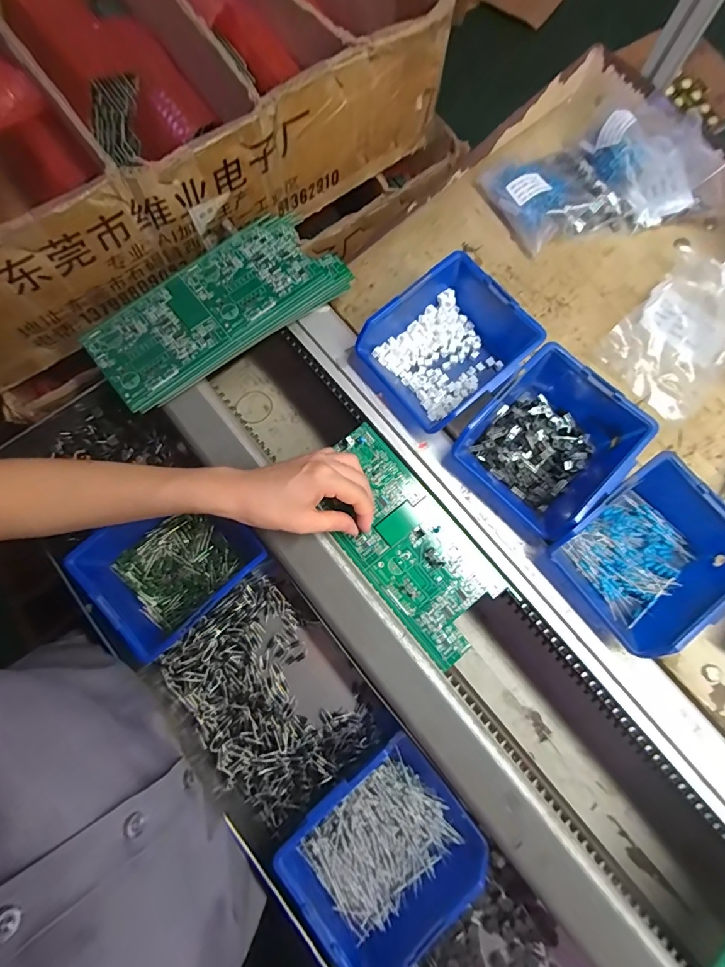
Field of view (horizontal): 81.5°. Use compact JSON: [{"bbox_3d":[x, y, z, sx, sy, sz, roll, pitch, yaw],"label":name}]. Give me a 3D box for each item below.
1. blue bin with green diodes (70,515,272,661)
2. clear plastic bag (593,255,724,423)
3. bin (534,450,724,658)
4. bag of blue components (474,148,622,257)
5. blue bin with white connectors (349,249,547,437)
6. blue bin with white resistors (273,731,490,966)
[{"bbox_3d":[-0.172,0.073,0.389,0.131,0.052,0.118,-41,81,-10],"label":"blue bin with green diodes"},{"bbox_3d":[0.320,-0.146,0.418,0.108,0.029,0.136,44,79,8],"label":"clear plastic bag"},{"bbox_3d":[0.240,0.061,0.359,0.136,0.056,0.122,-37,80,-10],"label":"bin"},{"bbox_3d":[0.200,-0.309,0.452,0.119,0.035,0.107,-19,78,-6],"label":"bag of blue components"},{"bbox_3d":[0.078,-0.128,0.394,0.139,0.056,0.119,-40,81,-10],"label":"blue bin with white connectors"},{"bbox_3d":[0.016,0.291,0.342,0.129,0.065,0.120,-38,81,-10],"label":"blue bin with white resistors"}]

